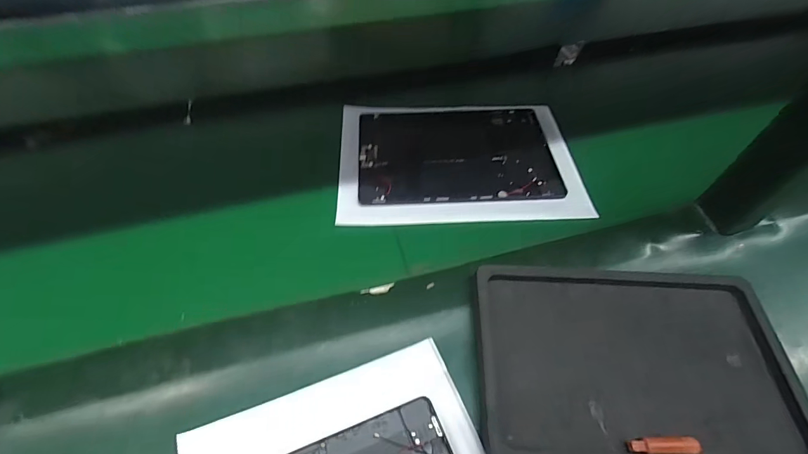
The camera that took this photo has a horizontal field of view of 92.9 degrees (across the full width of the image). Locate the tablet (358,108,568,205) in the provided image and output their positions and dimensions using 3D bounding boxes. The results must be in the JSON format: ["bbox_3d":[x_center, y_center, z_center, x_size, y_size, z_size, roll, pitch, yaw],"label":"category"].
[{"bbox_3d":[0.064,-0.095,0.476,0.233,0.010,0.160,-2,54,-3],"label":"tablet"}]

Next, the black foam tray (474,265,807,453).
[{"bbox_3d":[0.185,0.105,0.314,0.242,0.025,0.160,3,54,1],"label":"black foam tray"}]

